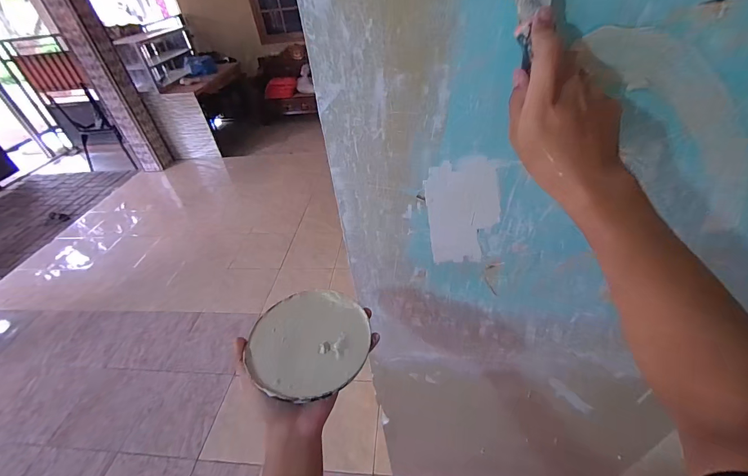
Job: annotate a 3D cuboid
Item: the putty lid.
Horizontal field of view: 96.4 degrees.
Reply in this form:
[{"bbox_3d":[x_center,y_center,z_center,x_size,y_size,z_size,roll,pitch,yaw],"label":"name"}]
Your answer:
[{"bbox_3d":[-0.079,0.121,0.407,0.140,0.011,0.146,-5,40,4],"label":"putty lid"}]

